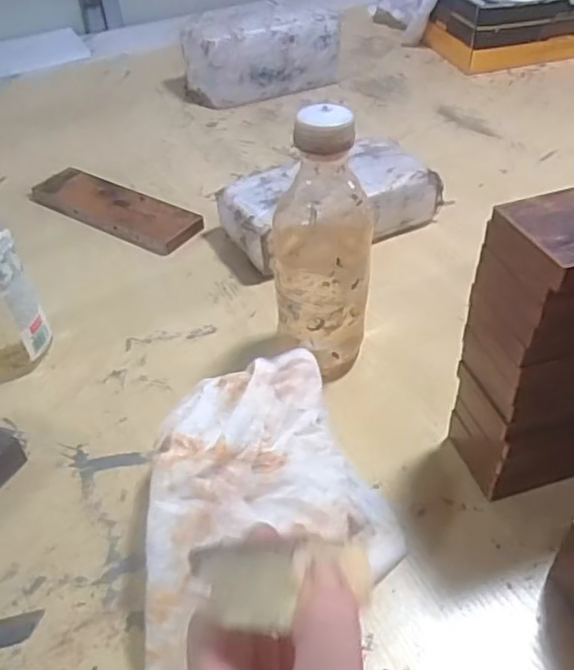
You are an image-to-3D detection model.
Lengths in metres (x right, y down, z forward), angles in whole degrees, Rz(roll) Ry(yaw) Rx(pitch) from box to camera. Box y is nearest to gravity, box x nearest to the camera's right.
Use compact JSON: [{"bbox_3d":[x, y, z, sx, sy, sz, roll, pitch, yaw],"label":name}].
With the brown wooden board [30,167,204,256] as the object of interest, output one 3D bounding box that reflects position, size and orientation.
[{"bbox_3d":[-0.192,-0.144,0.715,0.213,0.017,0.072,26,51,28],"label":"brown wooden board"}]

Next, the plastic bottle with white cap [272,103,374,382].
[{"bbox_3d":[0.026,-0.063,0.475,0.071,0.212,0.067,0,43,4],"label":"plastic bottle with white cap"}]

